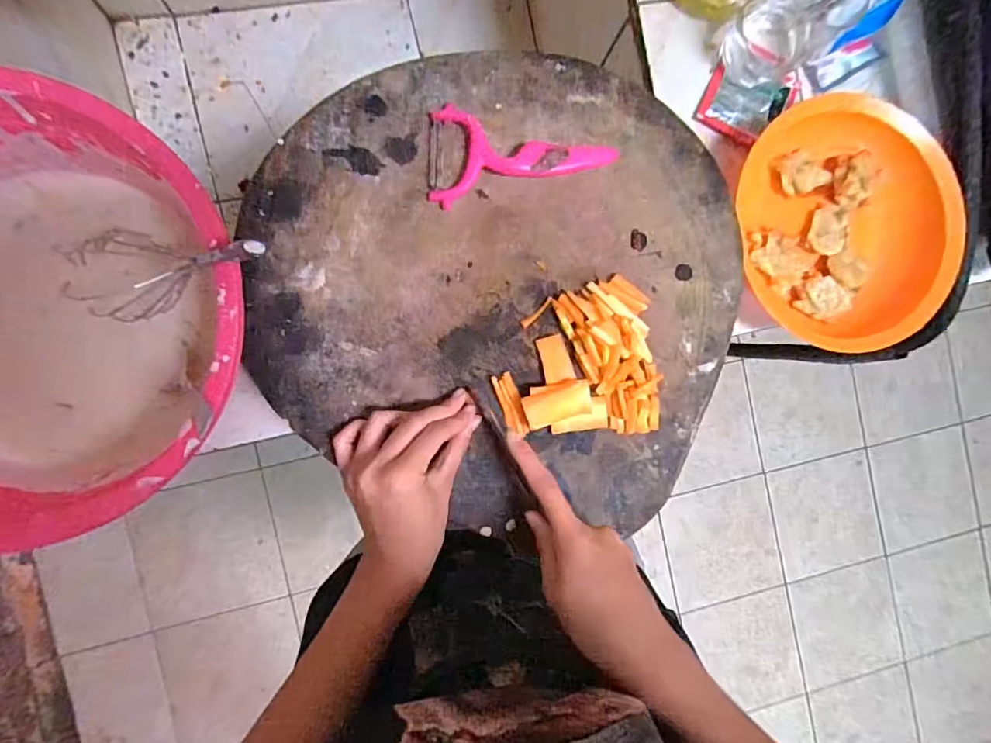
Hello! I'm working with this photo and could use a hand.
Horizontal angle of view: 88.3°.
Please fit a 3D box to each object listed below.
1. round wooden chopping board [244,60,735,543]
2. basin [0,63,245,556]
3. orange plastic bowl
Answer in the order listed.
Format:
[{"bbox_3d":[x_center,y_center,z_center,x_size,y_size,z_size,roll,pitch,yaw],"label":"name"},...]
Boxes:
[{"bbox_3d":[0.006,-0.061,0.369,0.347,0.021,0.329,0,90,-8],"label":"round wooden chopping board"},{"bbox_3d":[-0.293,-0.034,0.325,0.258,0.091,0.260,0,90,-8],"label":"basin"},{"bbox_3d":[0.305,-0.130,0.442,0.173,0.047,0.206,-30,94,-7],"label":"orange plastic bowl"}]

